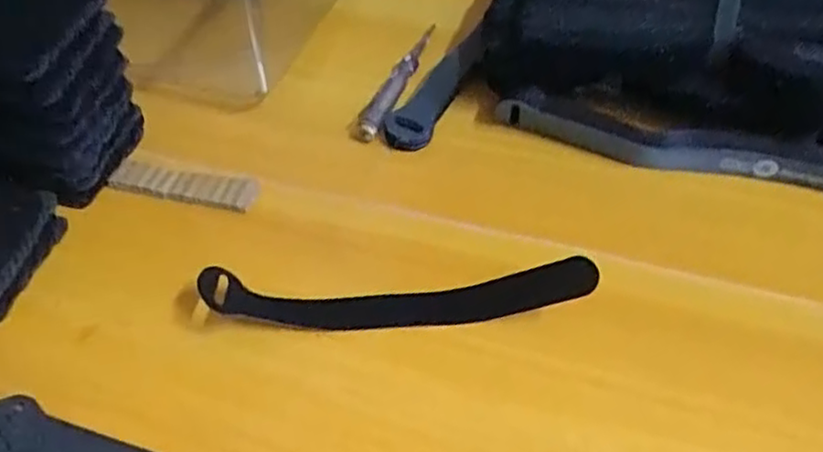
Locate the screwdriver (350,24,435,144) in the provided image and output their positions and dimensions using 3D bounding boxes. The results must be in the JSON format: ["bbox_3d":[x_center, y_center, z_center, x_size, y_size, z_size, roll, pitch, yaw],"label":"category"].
[{"bbox_3d":[-0.007,-0.099,0.467,0.018,0.010,0.124,20,55,15],"label":"screwdriver"}]

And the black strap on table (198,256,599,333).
[{"bbox_3d":[-0.006,0.032,0.345,0.183,0.034,0.024,-1,52,-1],"label":"black strap on table"}]

